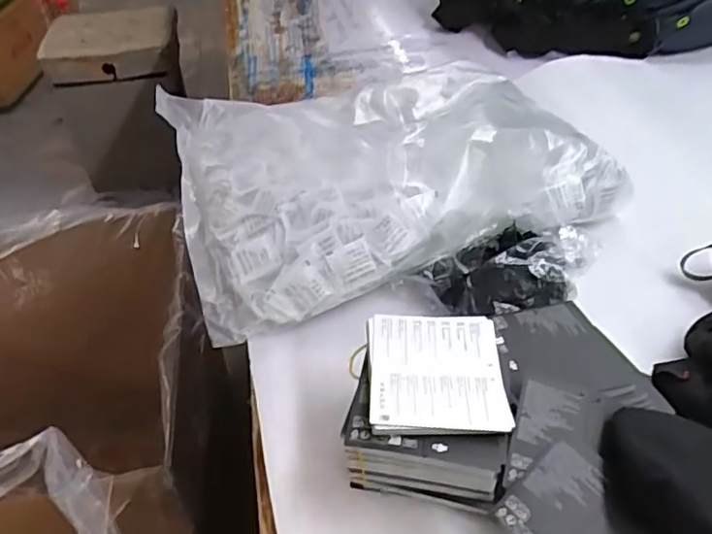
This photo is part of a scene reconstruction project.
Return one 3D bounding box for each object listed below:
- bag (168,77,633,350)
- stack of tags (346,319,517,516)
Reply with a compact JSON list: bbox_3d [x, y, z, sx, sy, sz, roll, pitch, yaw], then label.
[{"bbox_3d":[0.023,-0.126,0.684,0.454,0.081,0.367,-17,43,-16],"label":"bag"},{"bbox_3d":[0.055,0.096,0.441,0.104,0.058,0.118,6,41,10],"label":"stack of tags"}]

